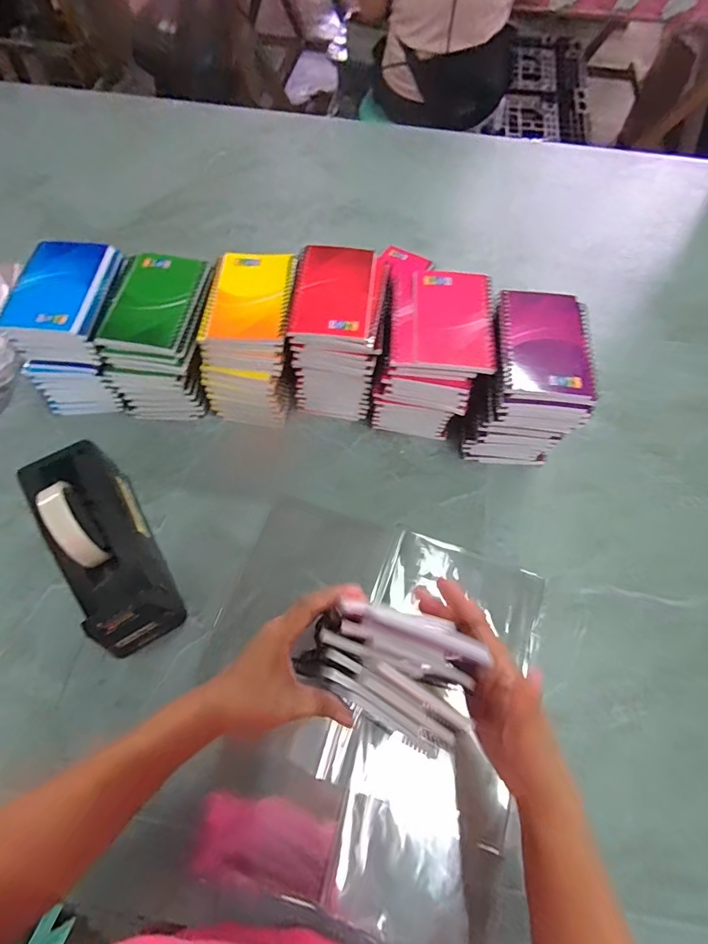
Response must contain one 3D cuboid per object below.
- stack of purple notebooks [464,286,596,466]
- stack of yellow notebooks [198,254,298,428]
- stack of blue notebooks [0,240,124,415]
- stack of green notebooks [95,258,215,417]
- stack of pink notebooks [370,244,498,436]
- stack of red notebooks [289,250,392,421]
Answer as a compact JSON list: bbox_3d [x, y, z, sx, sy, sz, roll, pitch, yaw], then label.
[{"bbox_3d":[0.186,-0.094,0.510,0.100,0.158,0.135,5,64,3],"label":"stack of purple notebooks"},{"bbox_3d":[-0.120,-0.154,0.548,0.104,0.141,0.141,1,64,1],"label":"stack of yellow notebooks"},{"bbox_3d":[-0.321,-0.165,0.544,0.112,0.154,0.137,3,64,2],"label":"stack of blue notebooks"},{"bbox_3d":[-0.220,-0.153,0.547,0.116,0.145,0.136,4,64,3],"label":"stack of green notebooks"},{"bbox_3d":[0.090,-0.129,0.532,0.116,0.143,0.141,10,65,6],"label":"stack of pink notebooks"},{"bbox_3d":[-0.015,-0.156,0.542,0.100,0.150,0.143,6,65,1],"label":"stack of red notebooks"}]

